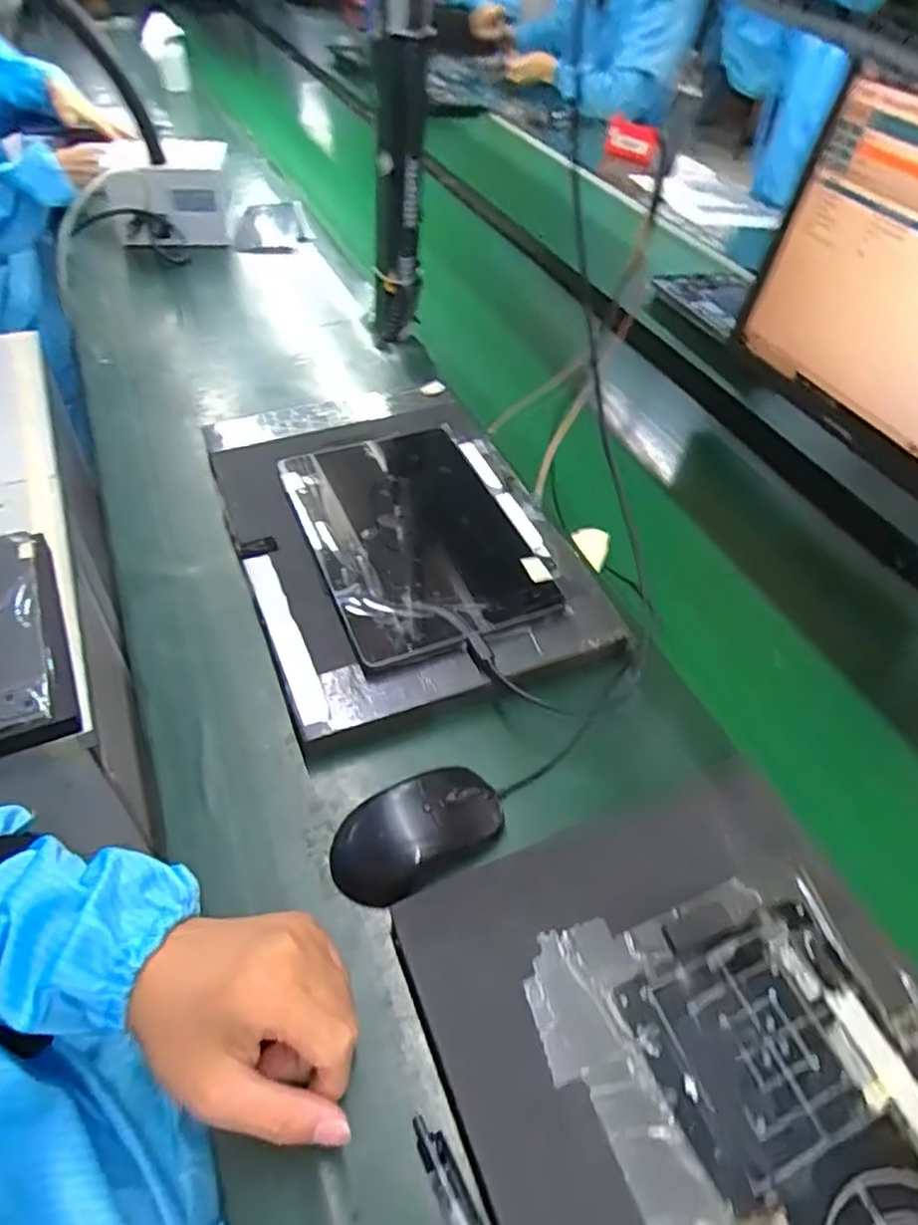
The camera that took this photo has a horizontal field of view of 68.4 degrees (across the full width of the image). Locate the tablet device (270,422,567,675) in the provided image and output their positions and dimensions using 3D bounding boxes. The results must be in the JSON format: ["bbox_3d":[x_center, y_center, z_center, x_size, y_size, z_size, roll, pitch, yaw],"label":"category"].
[{"bbox_3d":[-0.042,-0.075,0.575,0.167,0.015,0.257,-16,53,-17],"label":"tablet device"}]

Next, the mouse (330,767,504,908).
[{"bbox_3d":[-0.025,0.139,0.426,0.111,0.032,0.065,-17,53,-20],"label":"mouse"}]

